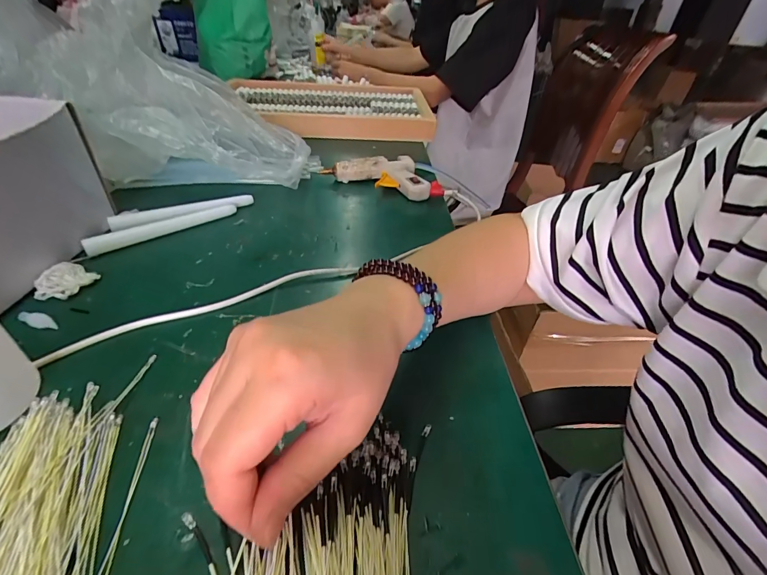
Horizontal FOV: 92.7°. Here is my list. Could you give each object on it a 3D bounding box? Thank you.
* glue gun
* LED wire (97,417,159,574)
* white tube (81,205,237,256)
[{"bbox_3d":[0.006,-0.166,0.533,0.171,0.035,0.080,17,39,15],"label":"glue gun"},{"bbox_3d":[-0.135,0.117,0.187,0.007,0.004,0.109,-3,38,-11],"label":"LED wire"},{"bbox_3d":[-0.237,-0.067,0.400,0.151,0.014,0.017,-27,48,-35],"label":"white tube"}]

